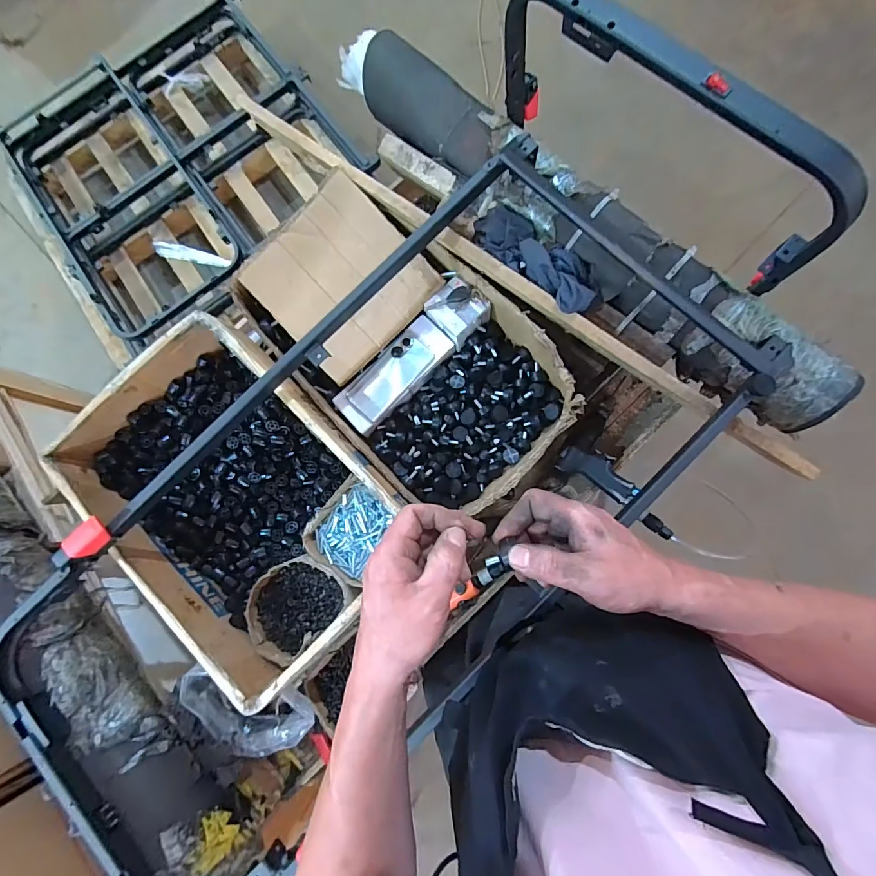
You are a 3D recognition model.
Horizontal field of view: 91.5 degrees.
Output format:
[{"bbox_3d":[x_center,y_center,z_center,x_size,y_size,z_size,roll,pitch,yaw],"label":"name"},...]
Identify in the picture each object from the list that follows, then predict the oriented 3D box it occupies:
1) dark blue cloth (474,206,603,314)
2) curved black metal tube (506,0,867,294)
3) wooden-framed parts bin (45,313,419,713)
[{"bbox_3d":[0.153,-0.282,0.663,0.087,0.055,0.230,-43,80,-2],"label":"dark blue cloth"},{"bbox_3d":[0.282,-0.386,0.560,0.075,0.232,0.490,-42,80,-2],"label":"curved black metal tube"},{"bbox_3d":[-0.312,0.088,0.697,0.505,0.143,0.356,42,87,9],"label":"wooden-framed parts bin"}]

